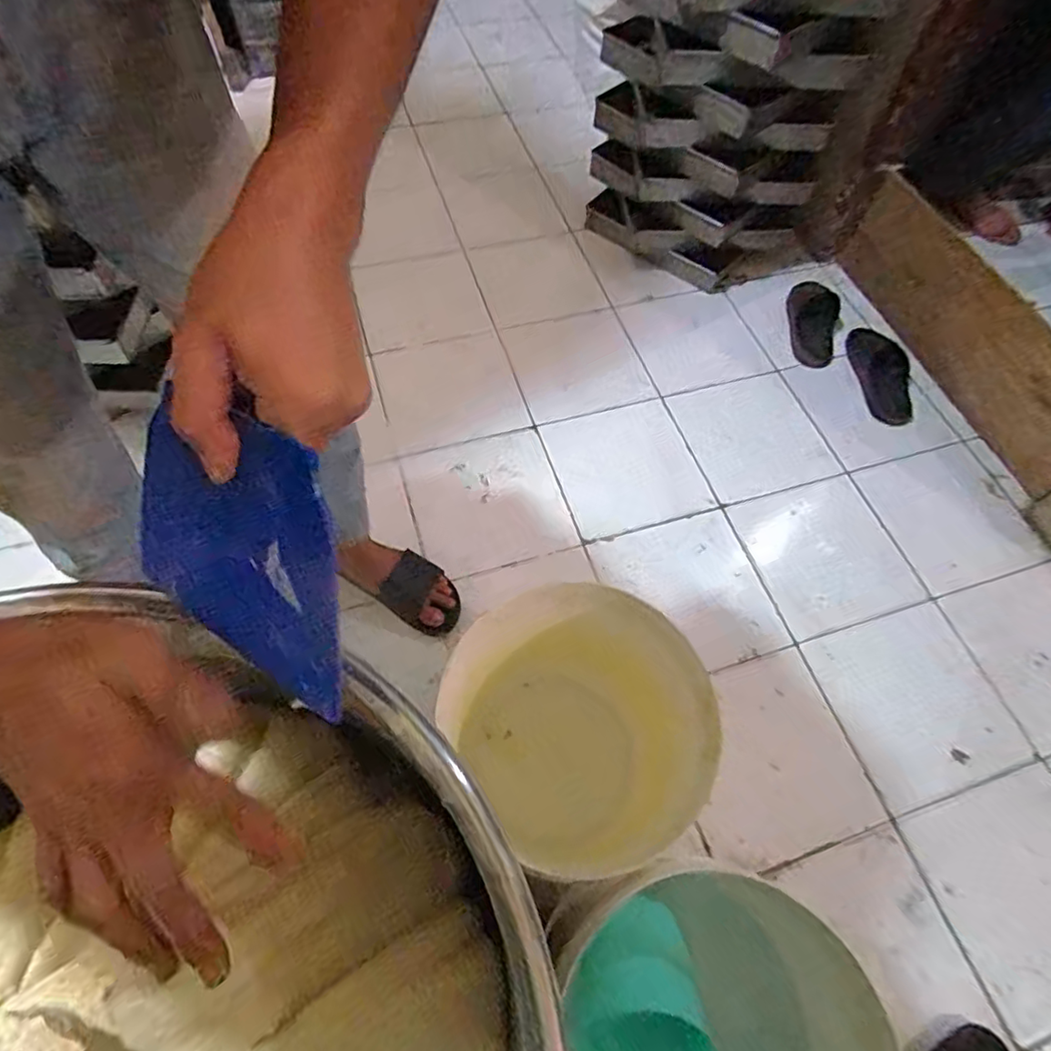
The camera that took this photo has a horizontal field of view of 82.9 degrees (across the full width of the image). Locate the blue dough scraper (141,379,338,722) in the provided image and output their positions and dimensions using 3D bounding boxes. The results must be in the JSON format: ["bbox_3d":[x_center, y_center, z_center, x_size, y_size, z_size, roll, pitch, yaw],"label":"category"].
[{"bbox_3d":[-0.152,0.008,0.300,0.162,0.133,0.004,20,24,28],"label":"blue dough scraper"}]

